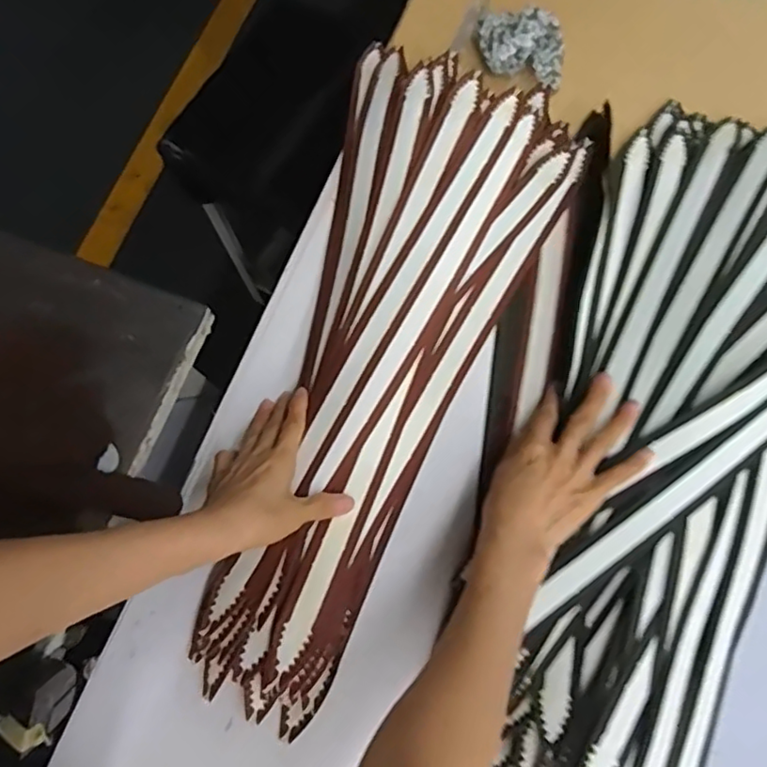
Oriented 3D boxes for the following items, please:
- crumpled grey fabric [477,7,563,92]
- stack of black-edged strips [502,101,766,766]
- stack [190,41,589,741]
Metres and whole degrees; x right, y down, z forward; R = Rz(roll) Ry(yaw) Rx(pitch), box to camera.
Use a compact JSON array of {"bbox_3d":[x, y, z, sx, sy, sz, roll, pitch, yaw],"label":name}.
[{"bbox_3d":[0.142,-0.348,0.632,0.091,0.042,0.056,13,75,3],"label":"crumpled grey fabric"},{"bbox_3d":[0.266,0.061,0.533,0.265,0.059,0.676,19,76,4],"label":"stack of black-edged strips"},{"bbox_3d":[-0.005,-0.028,0.557,0.229,0.056,0.622,18,74,4],"label":"stack"}]

